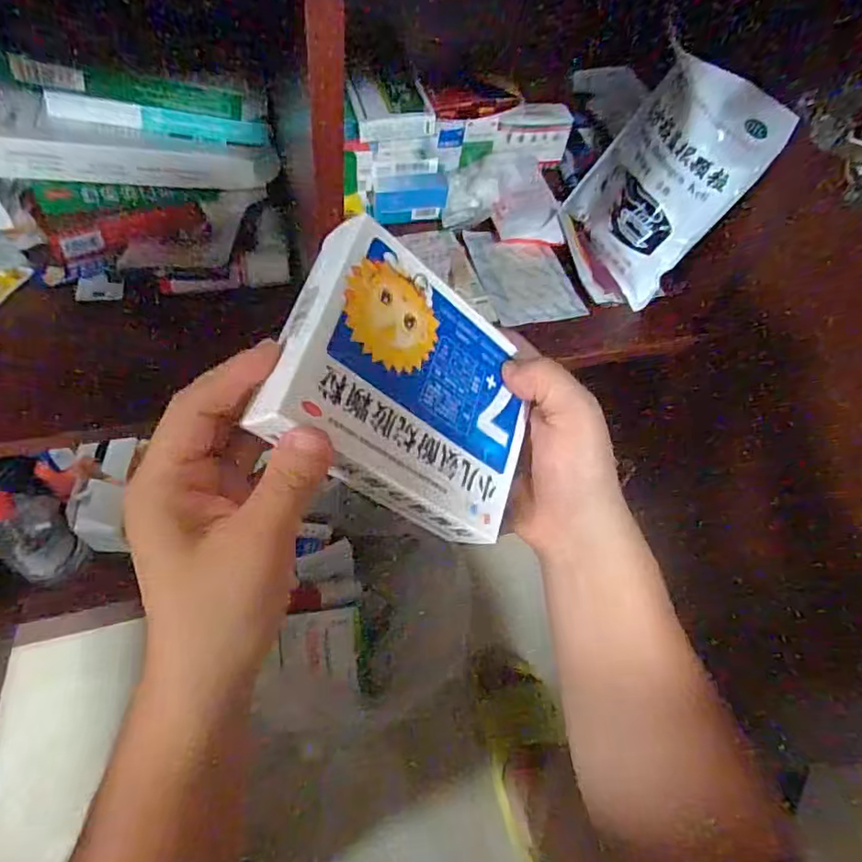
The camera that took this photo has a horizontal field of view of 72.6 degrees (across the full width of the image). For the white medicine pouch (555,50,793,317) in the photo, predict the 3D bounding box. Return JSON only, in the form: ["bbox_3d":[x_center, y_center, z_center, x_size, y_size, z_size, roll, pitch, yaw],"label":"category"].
[{"bbox_3d":[0.231,-0.261,0.596,0.031,0.205,0.166,-7,60,-35],"label":"white medicine pouch"}]

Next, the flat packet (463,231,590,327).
[{"bbox_3d":[0.101,-0.170,0.632,0.097,0.012,0.135,-12,57,-13],"label":"flat packet"}]

